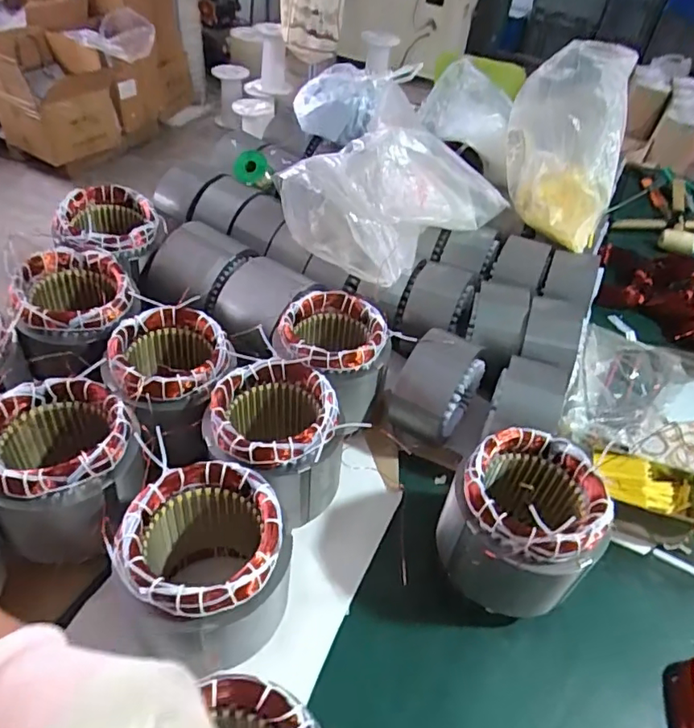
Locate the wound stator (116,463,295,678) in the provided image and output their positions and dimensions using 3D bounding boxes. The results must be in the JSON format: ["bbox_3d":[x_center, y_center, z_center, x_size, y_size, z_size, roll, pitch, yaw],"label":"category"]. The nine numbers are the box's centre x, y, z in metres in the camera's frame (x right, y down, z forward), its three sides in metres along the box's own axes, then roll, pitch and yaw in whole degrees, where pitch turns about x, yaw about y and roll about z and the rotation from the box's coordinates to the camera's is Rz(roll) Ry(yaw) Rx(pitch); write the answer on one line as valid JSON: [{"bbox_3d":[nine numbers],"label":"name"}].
[{"bbox_3d":[-0.131,0.186,0.512,0.141,0.135,0.139,3,45,-4],"label":"wound stator"}]

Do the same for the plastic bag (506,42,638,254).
[{"bbox_3d":[0.362,-0.364,0.881,0.192,0.266,0.158,19,47,11],"label":"plastic bag"}]

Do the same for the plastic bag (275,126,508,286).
[{"bbox_3d":[0.076,-0.280,0.854,0.226,0.163,0.322,35,52,25],"label":"plastic bag"}]

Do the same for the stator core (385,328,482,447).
[{"bbox_3d":[0.118,0.027,0.733,0.100,0.116,0.118,27,49,18],"label":"stator core"}]

